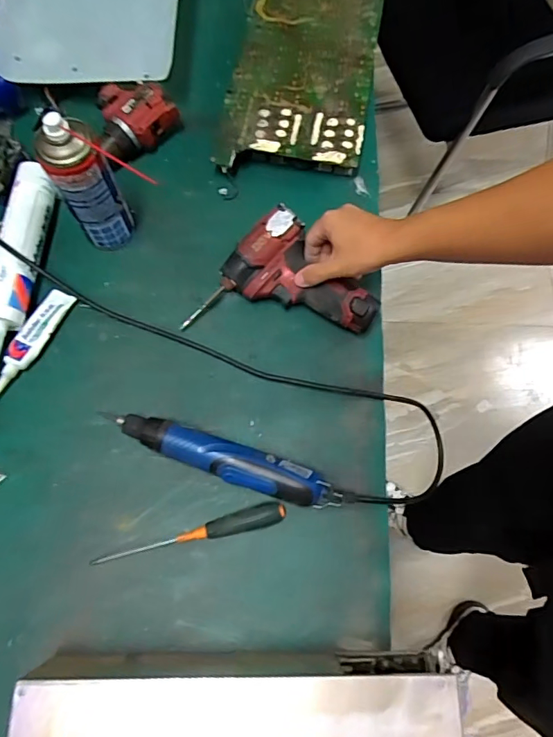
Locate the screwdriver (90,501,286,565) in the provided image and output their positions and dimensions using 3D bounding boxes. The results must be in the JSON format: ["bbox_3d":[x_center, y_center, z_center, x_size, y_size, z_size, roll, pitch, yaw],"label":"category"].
[{"bbox_3d":[-0.092,0.185,0.518,0.209,0.022,0.025,-17,73,-7],"label":"screwdriver"}]

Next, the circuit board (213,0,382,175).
[{"bbox_3d":[0.040,-0.431,0.693,0.195,0.034,0.370,9,72,1],"label":"circuit board"}]

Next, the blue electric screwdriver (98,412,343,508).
[{"bbox_3d":[-0.065,0.100,0.540,0.273,0.038,0.044,19,72,4],"label":"blue electric screwdriver"}]

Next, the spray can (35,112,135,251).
[{"bbox_3d":[-0.215,-0.207,0.548,0.061,0.185,0.052,-27,75,-10],"label":"spray can"}]

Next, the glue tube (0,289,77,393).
[{"bbox_3d":[-0.302,-0.033,0.584,0.039,0.017,0.147,27,73,7],"label":"glue tube"}]

